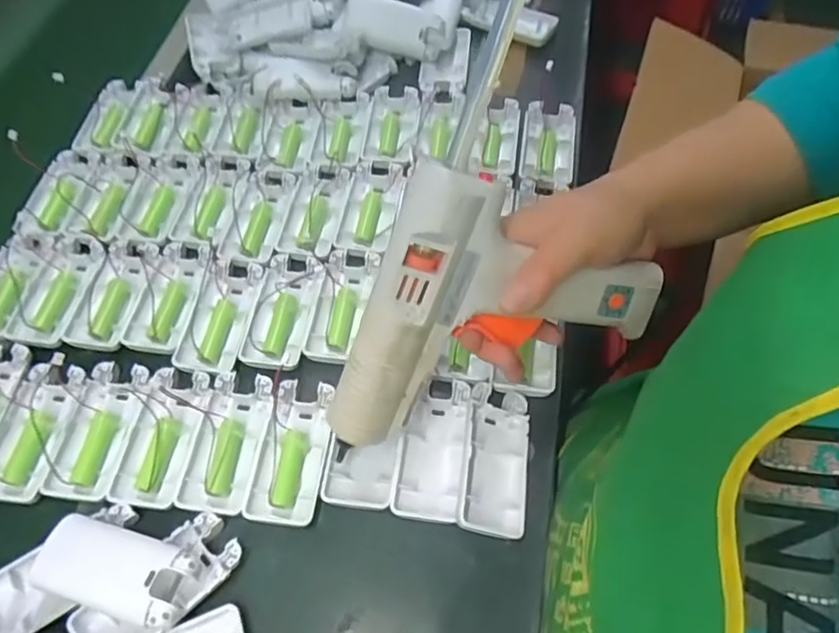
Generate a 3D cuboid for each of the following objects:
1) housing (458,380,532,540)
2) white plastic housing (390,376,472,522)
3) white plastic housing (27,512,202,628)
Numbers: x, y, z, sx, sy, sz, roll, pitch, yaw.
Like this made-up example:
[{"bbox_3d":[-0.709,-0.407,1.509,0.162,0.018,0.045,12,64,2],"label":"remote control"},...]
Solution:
[{"bbox_3d":[0.050,0.091,0.387,0.041,0.024,0.095,6,60,6],"label":"housing"},{"bbox_3d":[0.009,0.084,0.396,0.043,0.023,0.095,6,60,6],"label":"white plastic housing"},{"bbox_3d":[-0.179,0.150,0.355,0.094,0.024,0.043,13,61,10],"label":"white plastic housing"}]

